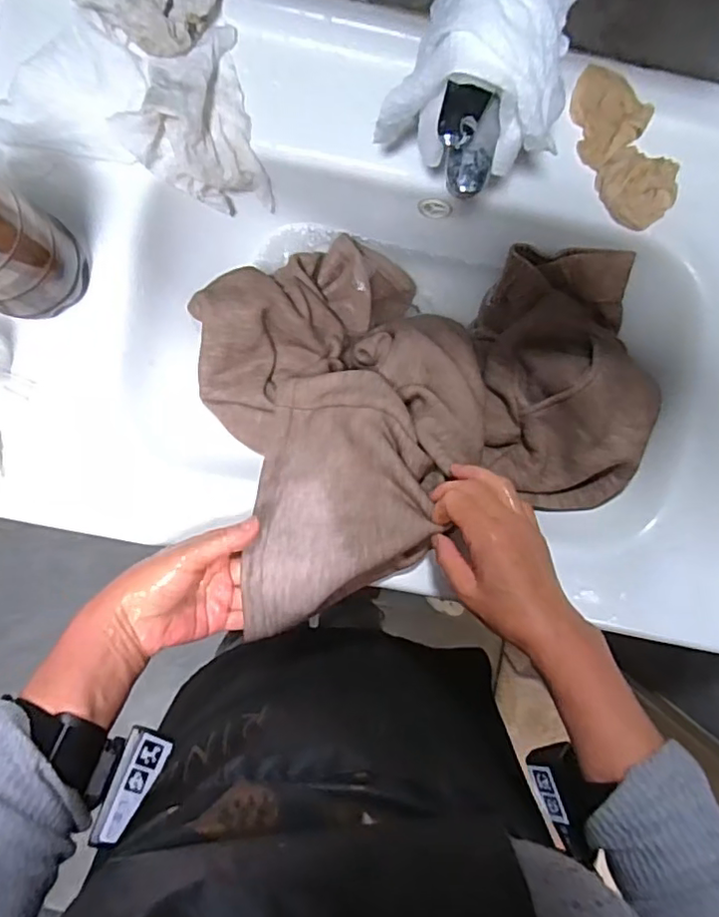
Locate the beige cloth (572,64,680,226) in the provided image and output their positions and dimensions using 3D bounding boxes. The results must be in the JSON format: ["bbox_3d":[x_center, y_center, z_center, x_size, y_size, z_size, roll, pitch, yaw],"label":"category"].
[{"bbox_3d":[0.223,-0.263,0.498,0.053,0.032,0.131,-21,92,-2],"label":"beige cloth"}]

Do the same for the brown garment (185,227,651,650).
[{"bbox_3d":[0.060,-0.070,0.541,0.381,0.170,0.303,-16,92,-2],"label":"brown garment"}]

